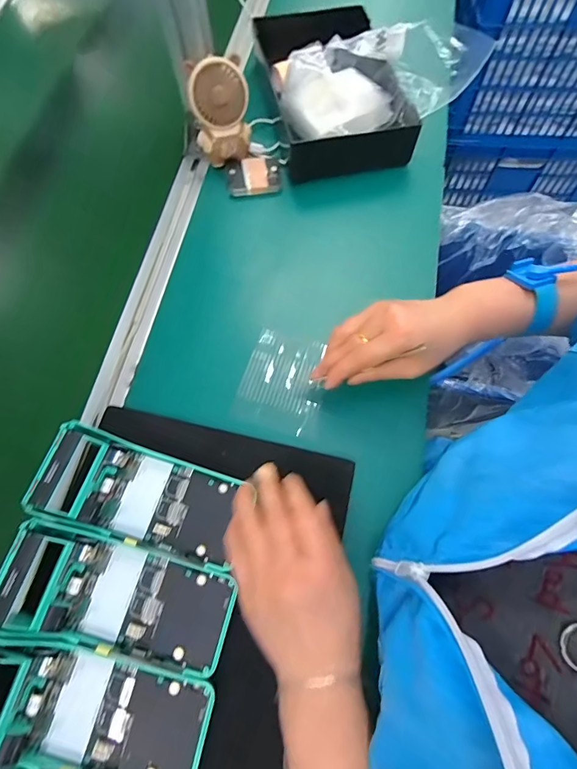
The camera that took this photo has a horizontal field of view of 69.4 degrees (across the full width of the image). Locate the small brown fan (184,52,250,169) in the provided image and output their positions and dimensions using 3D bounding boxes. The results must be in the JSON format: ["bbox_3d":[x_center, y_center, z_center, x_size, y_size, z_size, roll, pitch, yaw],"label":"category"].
[{"bbox_3d":[-0.083,-0.330,0.502,0.067,0.103,0.044,-16,41,-9],"label":"small brown fan"}]

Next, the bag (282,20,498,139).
[{"bbox_3d":[0.115,-0.369,0.502,0.239,0.078,0.110,-9,67,-1],"label":"bag"}]

